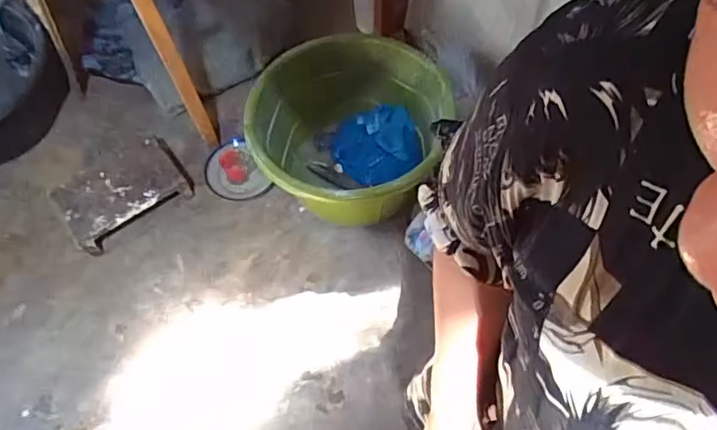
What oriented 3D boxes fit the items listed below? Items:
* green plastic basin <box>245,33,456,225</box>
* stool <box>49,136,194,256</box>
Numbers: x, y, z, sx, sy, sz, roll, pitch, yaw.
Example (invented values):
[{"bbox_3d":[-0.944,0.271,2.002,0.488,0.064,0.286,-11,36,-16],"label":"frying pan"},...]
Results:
[{"bbox_3d":[-0.004,-0.185,1.387,0.485,0.300,0.453,0,62,1],"label":"green plastic basin"},{"bbox_3d":[-0.645,-0.071,1.460,0.336,0.075,0.209,-40,69,-15],"label":"stool"}]

